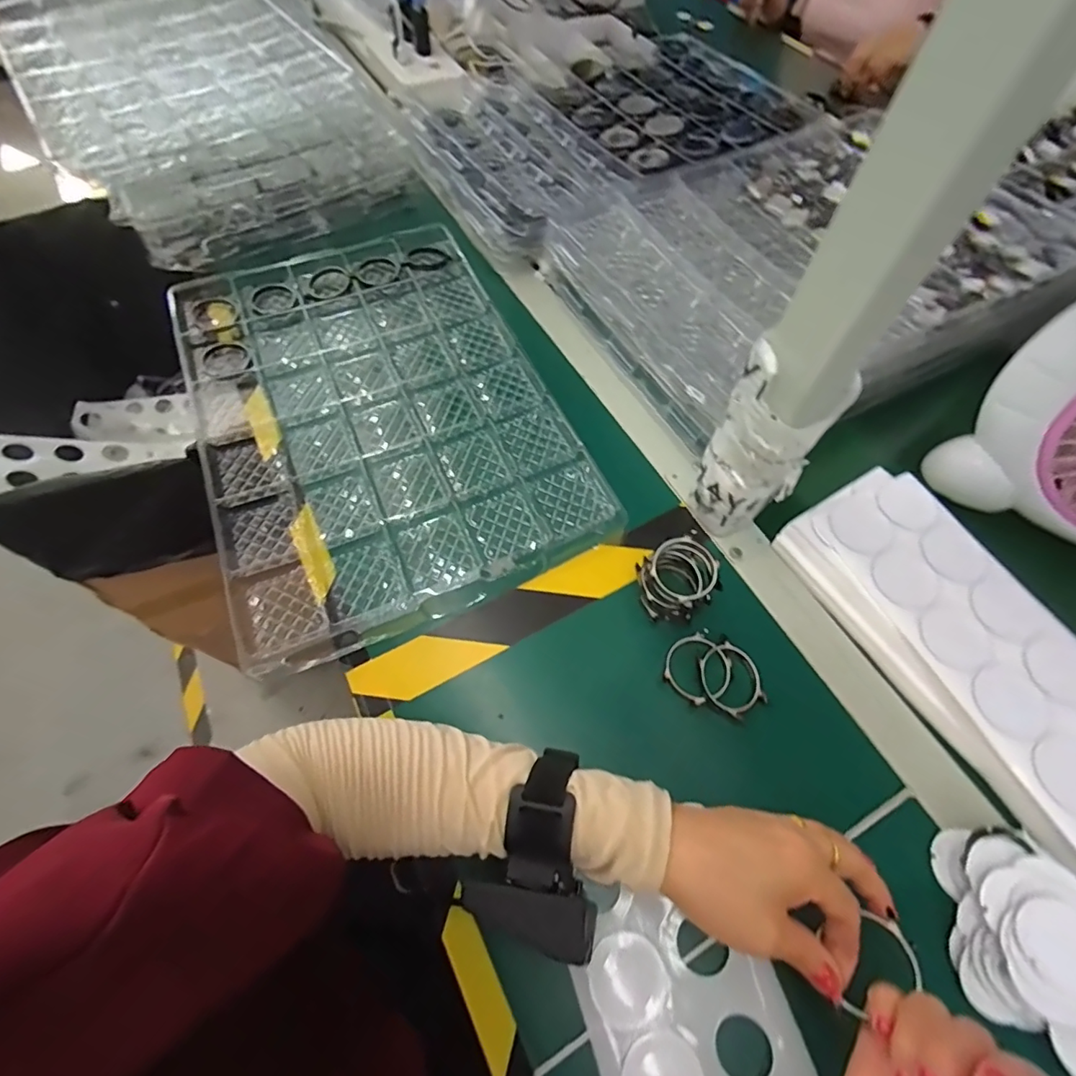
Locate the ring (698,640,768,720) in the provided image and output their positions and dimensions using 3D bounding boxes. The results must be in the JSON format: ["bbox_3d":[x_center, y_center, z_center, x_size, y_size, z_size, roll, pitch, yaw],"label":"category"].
[{"bbox_3d":[0.136,0.098,0.361,0.044,0.013,0.047,1,62,-2],"label":"ring"}]

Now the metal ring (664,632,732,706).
[{"bbox_3d":[0.115,0.093,0.366,0.043,0.007,0.044,1,62,-2],"label":"metal ring"}]

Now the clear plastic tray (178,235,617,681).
[{"bbox_3d":[-0.151,-0.126,0.474,0.302,0.021,0.441,-21,65,-13],"label":"clear plastic tray"}]

